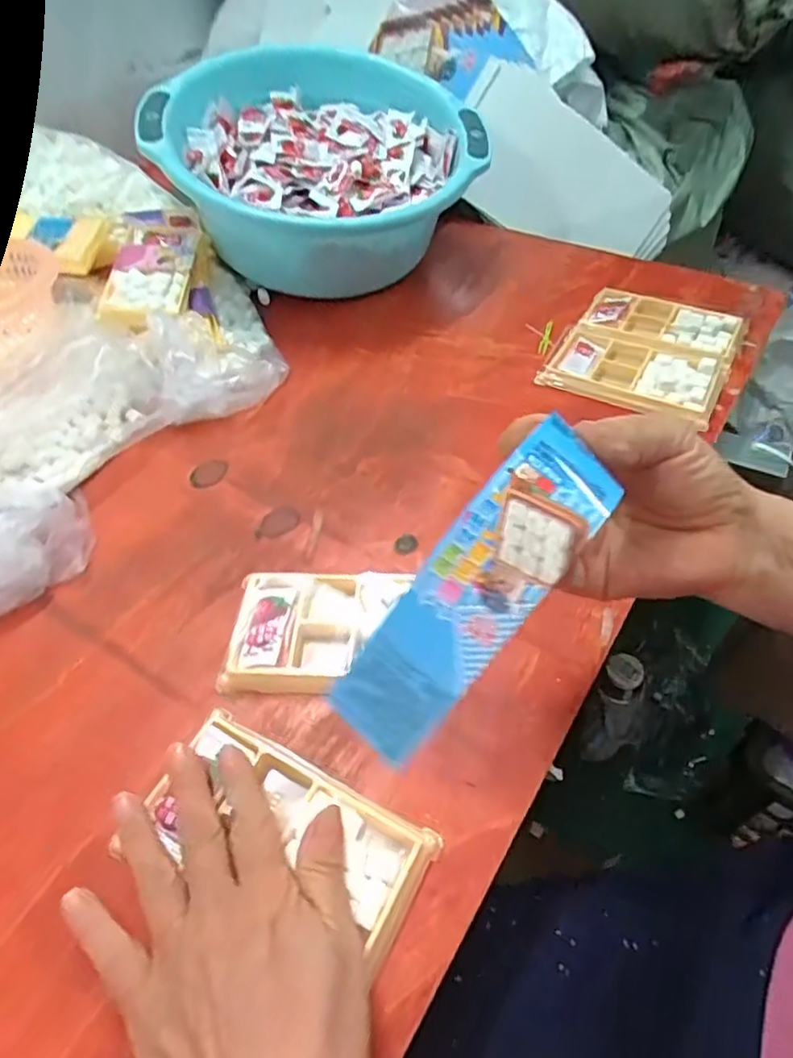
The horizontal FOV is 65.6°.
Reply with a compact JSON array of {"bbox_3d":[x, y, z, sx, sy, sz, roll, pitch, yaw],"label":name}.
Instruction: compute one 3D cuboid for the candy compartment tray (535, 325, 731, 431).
[{"bbox_3d":[0.197,-0.132,0.514,0.136,0.016,0.080,21,54,19],"label":"candy compartment tray"}]

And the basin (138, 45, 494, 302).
[{"bbox_3d":[-0.075,-0.349,0.617,0.285,0.120,0.285,3,64,-6],"label":"basin"}]

